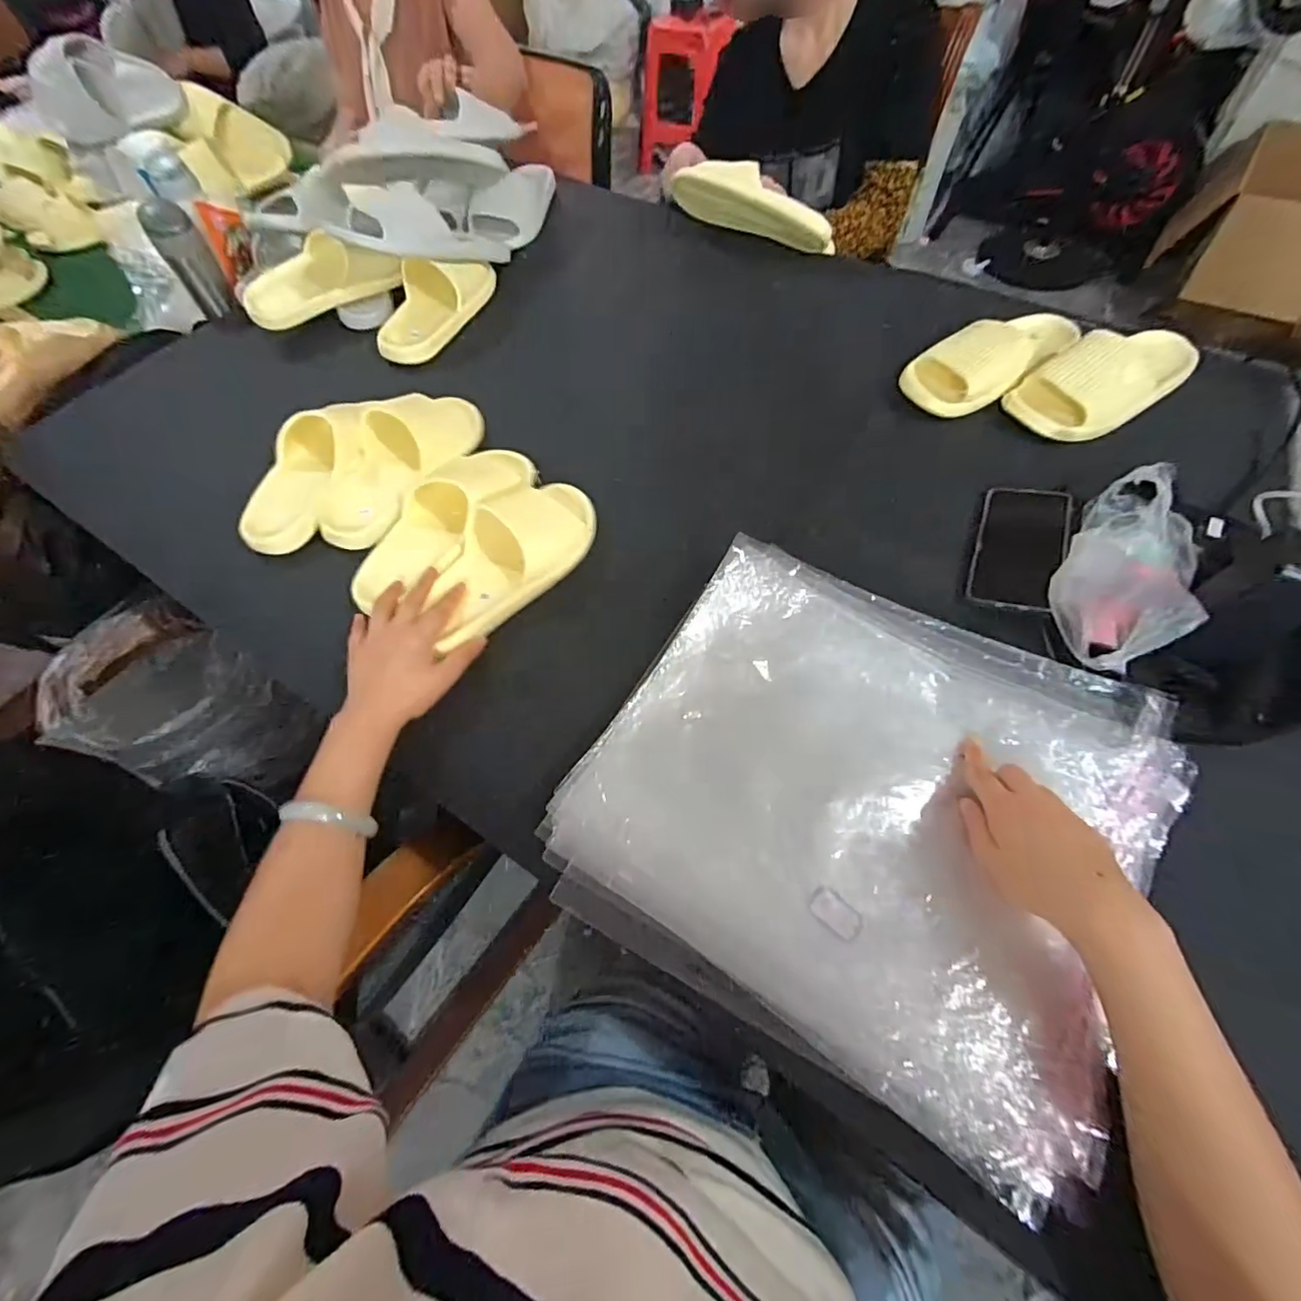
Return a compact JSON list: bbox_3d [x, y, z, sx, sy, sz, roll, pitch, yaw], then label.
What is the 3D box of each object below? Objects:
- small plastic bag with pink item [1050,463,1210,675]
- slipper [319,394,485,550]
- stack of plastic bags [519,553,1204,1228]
[{"bbox_3d":[0.416,-0.061,0.482,0.103,0.076,0.192,33,67,19],"label":"small plastic bag with pink item"},{"bbox_3d":[-0.284,-0.219,0.637,0.098,0.072,0.244,30,66,18],"label":"slipper"},{"bbox_3d":[0.163,0.109,0.435,0.390,0.040,0.361,26,65,16],"label":"stack of plastic bags"}]

